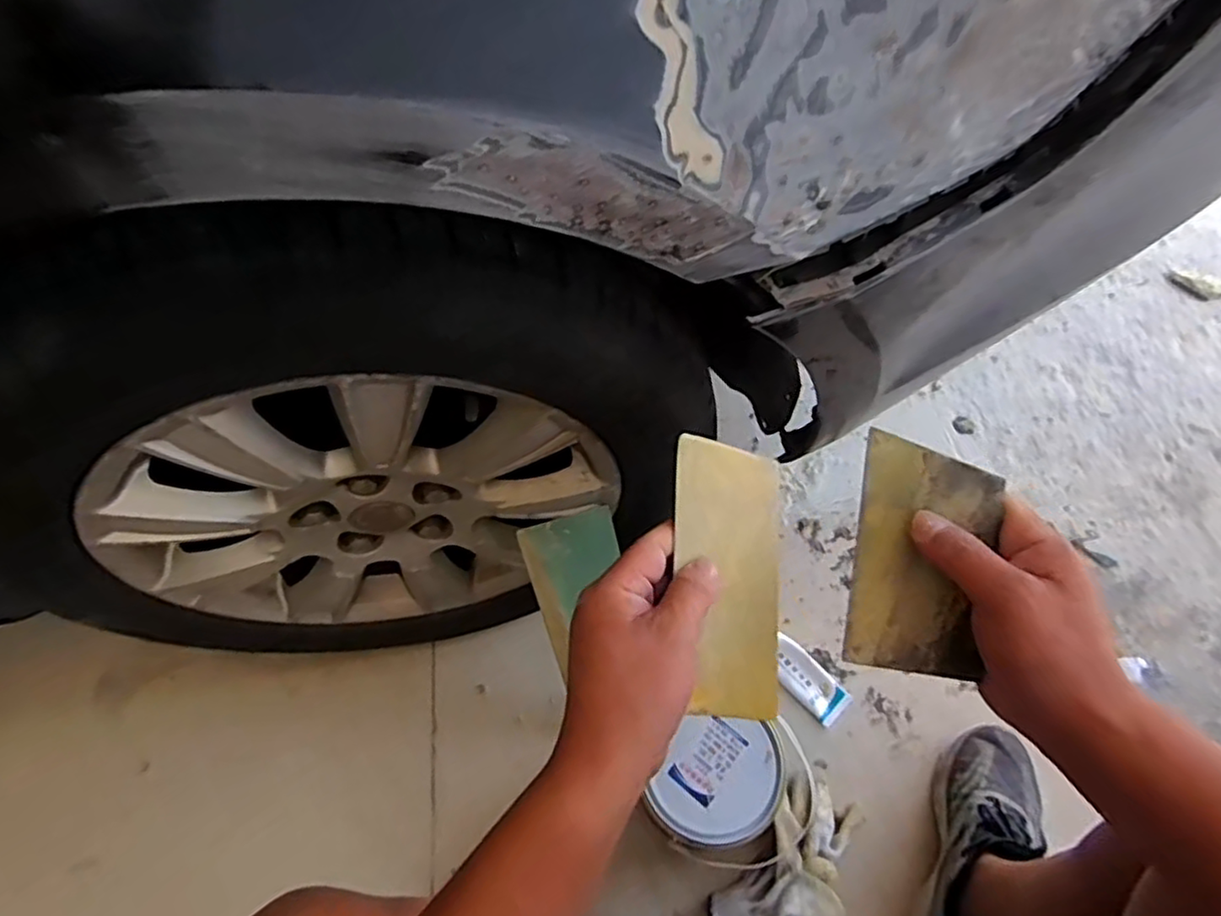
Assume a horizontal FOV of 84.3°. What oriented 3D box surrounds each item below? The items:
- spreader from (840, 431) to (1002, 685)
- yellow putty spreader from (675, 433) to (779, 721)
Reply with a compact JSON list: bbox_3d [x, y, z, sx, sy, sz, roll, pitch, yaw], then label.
[{"bbox_3d":[0.176,0.056,0.382,0.068,0.004,0.129,6,93,15],"label":"spreader"},{"bbox_3d":[0.074,0.069,0.408,0.080,0.008,0.162,14,67,-31],"label":"yellow putty spreader"}]

